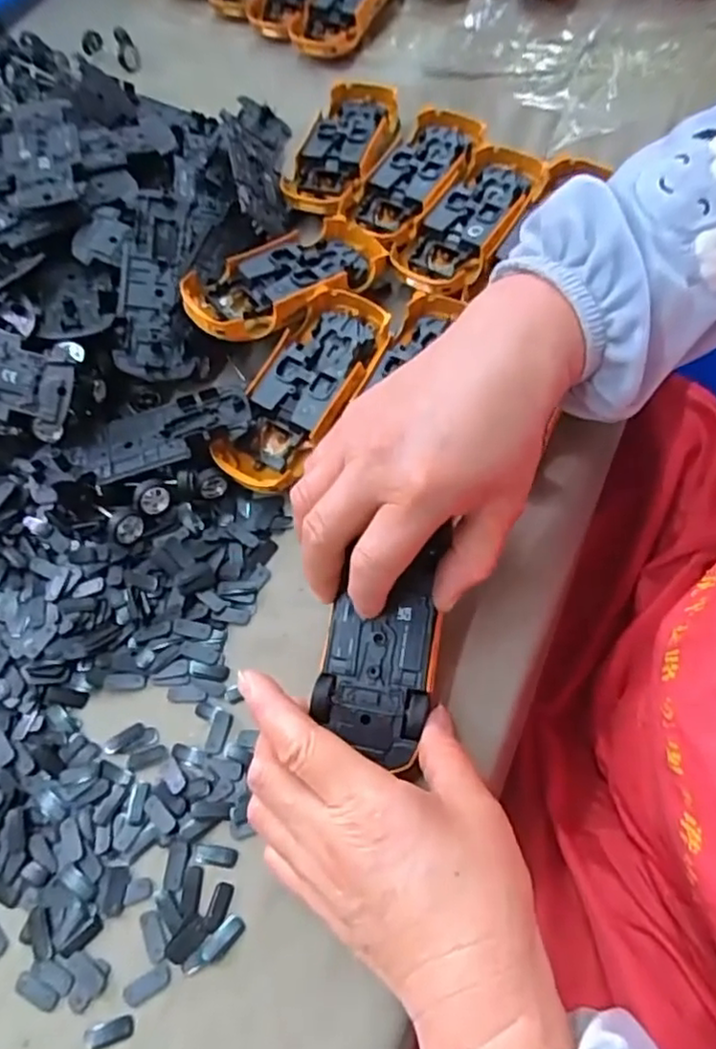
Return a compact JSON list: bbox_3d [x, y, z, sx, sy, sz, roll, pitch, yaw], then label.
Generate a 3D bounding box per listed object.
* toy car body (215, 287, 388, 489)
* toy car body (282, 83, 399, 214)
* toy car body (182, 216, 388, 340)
[{"bbox_3d":[-0.031,-0.077,0.390,0.055,0.026,0.128,24,74,10],"label":"toy car body"},{"bbox_3d":[-0.010,-0.274,0.491,0.062,0.033,0.129,18,64,11],"label":"toy car body"},{"bbox_3d":[-0.043,-0.155,0.413,0.132,0.026,0.057,-31,66,-14],"label":"toy car body"}]

